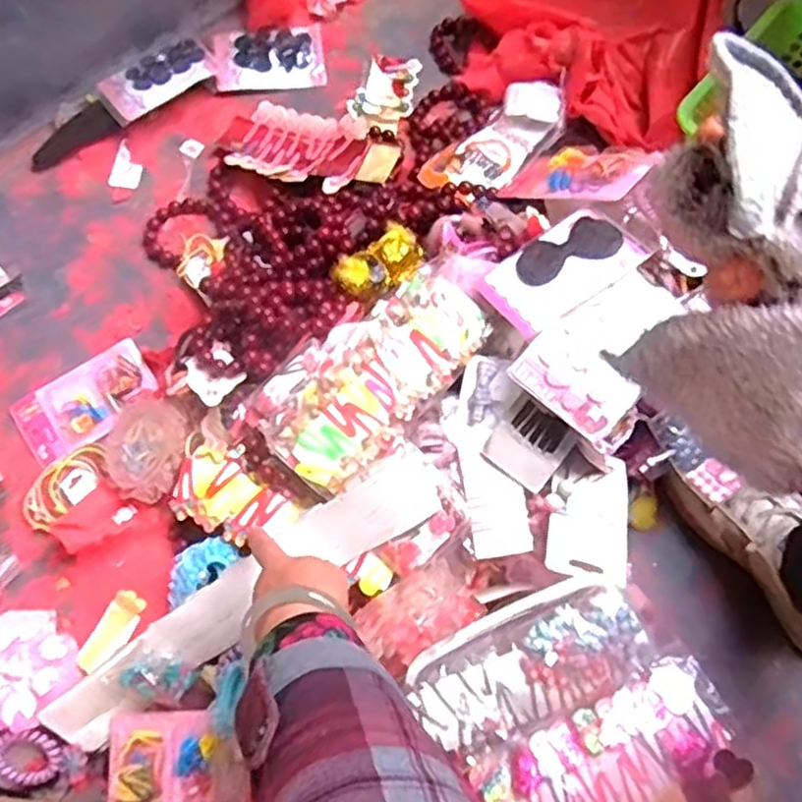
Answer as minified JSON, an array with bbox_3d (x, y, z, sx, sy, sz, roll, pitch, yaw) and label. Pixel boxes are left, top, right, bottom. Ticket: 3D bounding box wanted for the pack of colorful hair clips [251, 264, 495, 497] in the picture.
[{"bbox_3d":[-0.030,-0.027,0.660,0.124,0.046,0.214,43,79,11],"label":"pack of colorful hair clips"}]

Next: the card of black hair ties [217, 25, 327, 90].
[{"bbox_3d":[-0.151,-0.399,0.849,0.118,0.019,0.082,-8,74,-1],"label":"card of black hair ties"}]

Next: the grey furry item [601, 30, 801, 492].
[{"bbox_3d":[0.110,-0.024,0.208,0.123,0.085,0.047,37,34,-9],"label":"grey furry item"}]

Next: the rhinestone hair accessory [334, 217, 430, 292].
[{"bbox_3d":[-0.017,-0.130,0.698,0.082,0.027,0.053,-34,77,-9],"label":"rhinestone hair accessory"}]

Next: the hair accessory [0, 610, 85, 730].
[{"bbox_3d":[-0.333,0.229,0.639,0.087,0.050,0.093,0,74,1],"label":"hair accessory"}]

